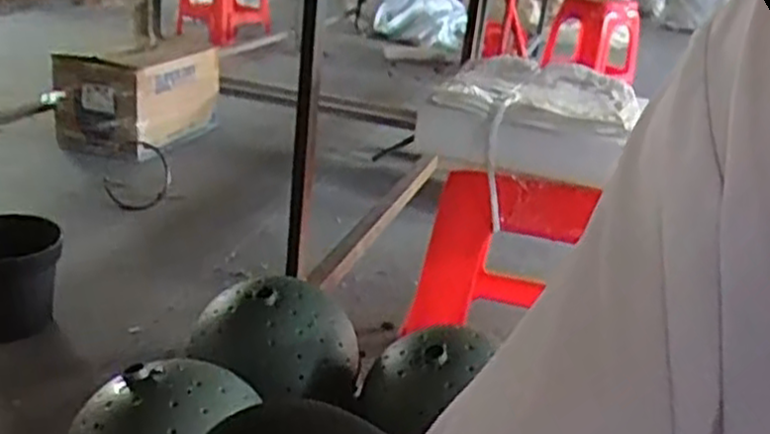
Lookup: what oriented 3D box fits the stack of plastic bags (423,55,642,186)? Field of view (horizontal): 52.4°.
[{"bbox_3d":[0.201,-0.138,1.066,0.243,0.086,0.307,13,23,15],"label":"stack of plastic bags"}]

